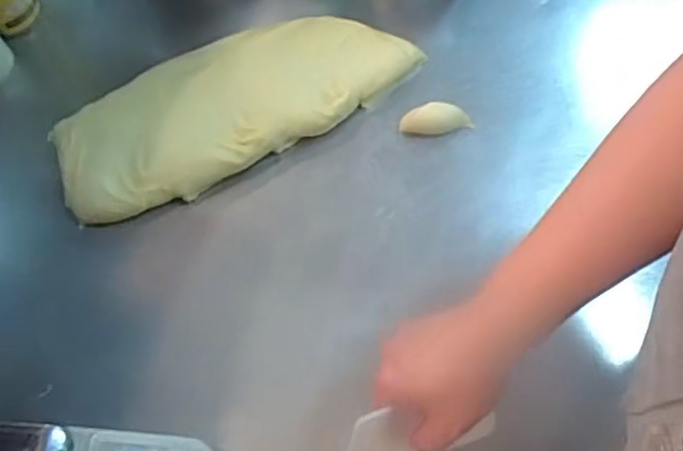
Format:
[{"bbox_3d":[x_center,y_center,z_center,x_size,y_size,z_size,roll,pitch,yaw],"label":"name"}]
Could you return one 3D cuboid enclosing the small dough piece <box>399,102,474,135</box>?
[{"bbox_3d":[0.096,-0.108,0.666,0.070,0.022,0.025,4,64,5],"label":"small dough piece"}]

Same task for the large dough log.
[{"bbox_3d":[-0.102,-0.124,0.663,0.371,0.059,0.124,-29,66,-11],"label":"large dough log"}]

